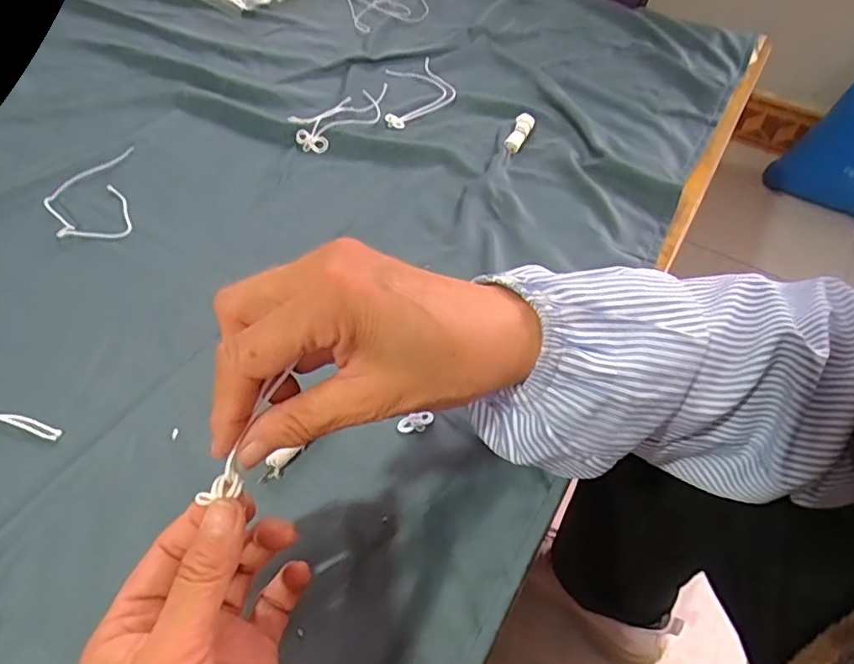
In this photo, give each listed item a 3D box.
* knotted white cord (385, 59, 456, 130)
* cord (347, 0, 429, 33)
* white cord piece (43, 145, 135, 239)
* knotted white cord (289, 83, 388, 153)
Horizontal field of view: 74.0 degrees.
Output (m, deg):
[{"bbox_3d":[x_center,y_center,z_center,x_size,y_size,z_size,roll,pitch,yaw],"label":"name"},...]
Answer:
[{"bbox_3d":[-0.008,-0.289,0.676,0.080,0.008,0.159,0,51,-2],"label":"knotted white cord"},{"bbox_3d":[-0.053,-0.466,0.805,0.113,0.015,0.139,-11,52,-11],"label":"cord"},{"bbox_3d":[-0.317,-0.134,0.535,0.069,0.011,0.139,-10,51,-15],"label":"white cord piece"},{"bbox_3d":[-0.091,-0.244,0.628,0.135,0.015,0.065,-37,61,-27],"label":"knotted white cord"}]

